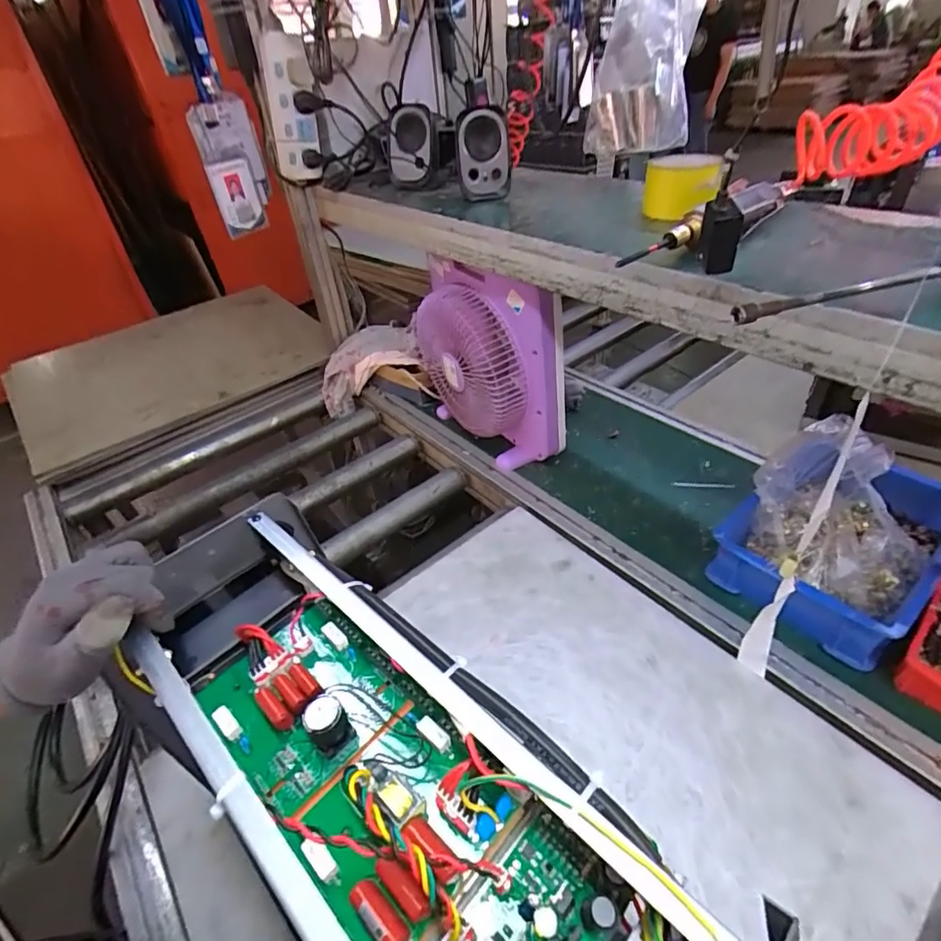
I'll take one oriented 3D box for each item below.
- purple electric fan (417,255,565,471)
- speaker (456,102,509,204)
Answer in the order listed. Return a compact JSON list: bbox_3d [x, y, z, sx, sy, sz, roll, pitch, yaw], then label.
[{"bbox_3d":[0.008,-0.188,0.901,0.110,0.332,0.344,-29,45,-25],"label":"purple electric fan"},{"bbox_3d":[0.019,-0.471,0.770,0.080,0.112,0.093,-2,40,6],"label":"speaker"}]

